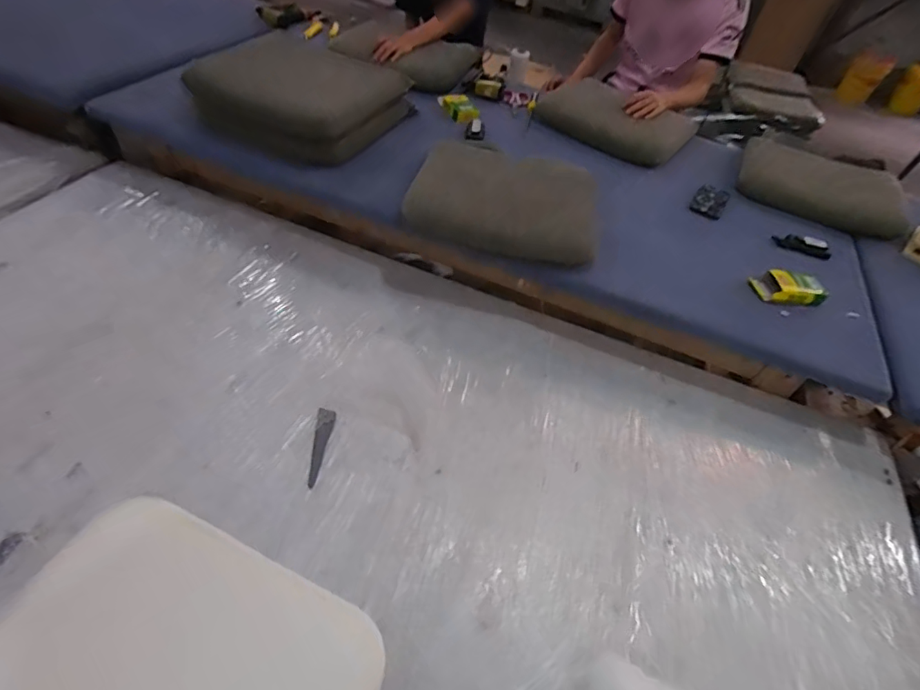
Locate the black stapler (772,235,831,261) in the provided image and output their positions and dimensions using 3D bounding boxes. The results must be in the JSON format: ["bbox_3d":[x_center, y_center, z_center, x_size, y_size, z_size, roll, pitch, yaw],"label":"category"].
[{"bbox_3d":[0.893,-0.264,1.331,0.140,0.032,0.052,16,47,4],"label":"black stapler"}]

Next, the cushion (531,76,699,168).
[{"bbox_3d":[0.476,-0.717,1.598,0.462,0.068,0.236,34,58,19],"label":"cushion"}]

